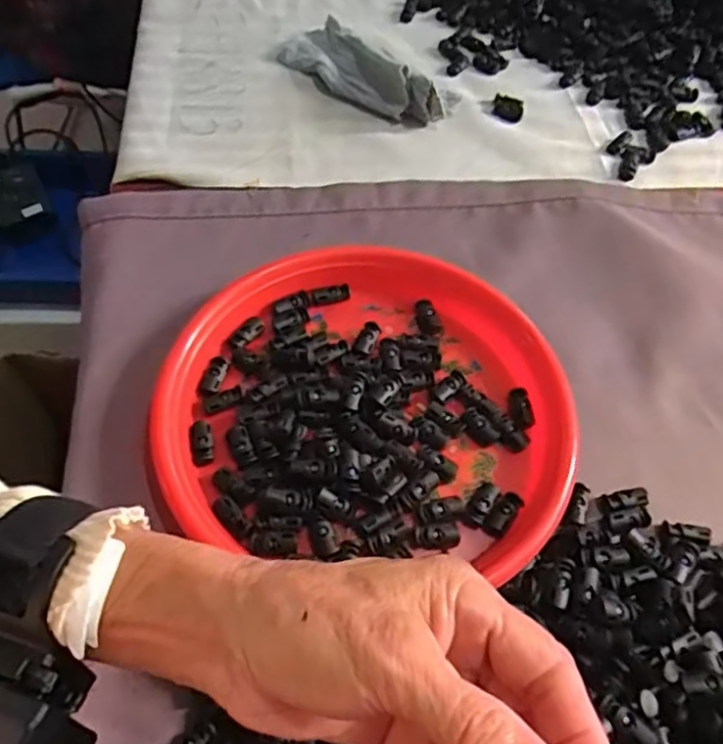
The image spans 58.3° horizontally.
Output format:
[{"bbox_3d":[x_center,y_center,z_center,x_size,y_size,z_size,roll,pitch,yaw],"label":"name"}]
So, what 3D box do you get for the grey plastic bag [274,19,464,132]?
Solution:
[{"bbox_3d":[0.002,-0.291,0.610,0.186,0.042,0.080,34,62,18],"label":"grey plastic bag"}]

